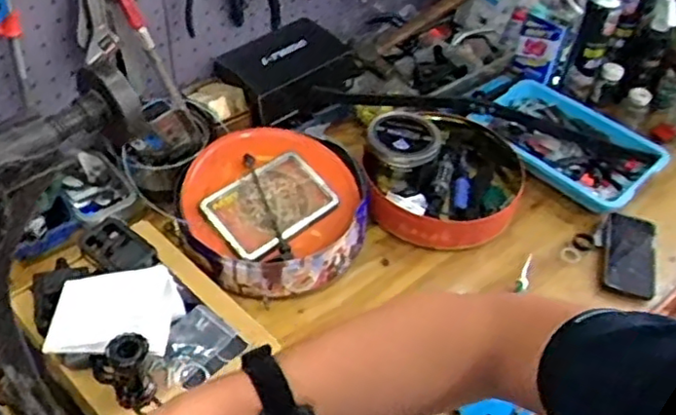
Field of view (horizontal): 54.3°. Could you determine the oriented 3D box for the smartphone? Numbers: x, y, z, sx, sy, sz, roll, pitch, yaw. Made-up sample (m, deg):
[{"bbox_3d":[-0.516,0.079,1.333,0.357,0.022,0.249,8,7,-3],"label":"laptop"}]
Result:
[{"bbox_3d":[0.495,0.078,1.116,0.082,0.014,0.188,17,46,12],"label":"smartphone"}]

